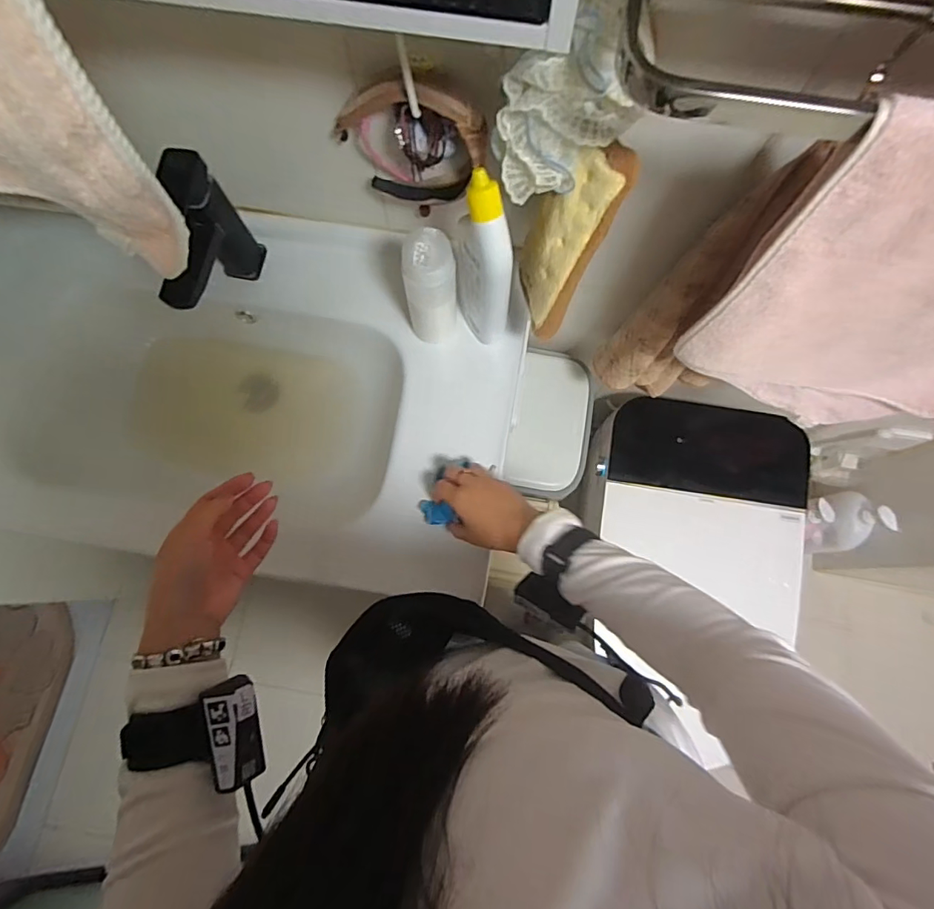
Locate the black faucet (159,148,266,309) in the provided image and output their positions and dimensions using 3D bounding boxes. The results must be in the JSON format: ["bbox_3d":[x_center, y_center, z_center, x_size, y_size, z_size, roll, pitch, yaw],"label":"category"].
[{"bbox_3d":[-0.315,-0.238,0.612,0.045,0.167,0.150,11,77,3],"label":"black faucet"}]

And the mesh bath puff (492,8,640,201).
[{"bbox_3d":[0.077,-0.269,0.409,0.107,0.122,0.048,11,77,3],"label":"mesh bath puff"}]

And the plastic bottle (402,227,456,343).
[{"bbox_3d":[-0.040,-0.191,0.606,0.064,0.187,0.049,-7,77,-2],"label":"plastic bottle"}]

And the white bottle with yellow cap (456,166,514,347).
[{"bbox_3d":[0.019,-0.202,0.565,0.060,0.223,0.076,-2,76,-1],"label":"white bottle with yellow cap"}]

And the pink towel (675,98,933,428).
[{"bbox_3d":[0.388,-0.124,0.466,0.297,0.376,0.044,14,77,3],"label":"pink towel"}]

